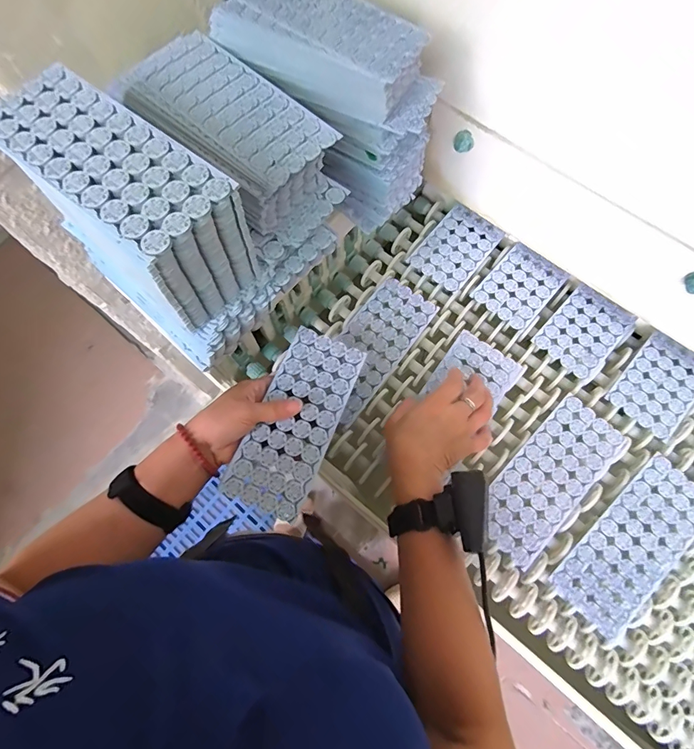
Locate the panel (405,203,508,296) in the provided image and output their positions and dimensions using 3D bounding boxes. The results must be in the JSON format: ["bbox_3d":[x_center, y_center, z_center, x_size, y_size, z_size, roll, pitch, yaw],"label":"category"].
[{"bbox_3d":[0.156,-0.179,0.602,0.084,0.007,0.125,39,76,13],"label":"panel"}]

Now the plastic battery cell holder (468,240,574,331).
[{"bbox_3d":[0.236,-0.122,0.580,0.083,0.005,0.117,42,77,14],"label":"plastic battery cell holder"}]

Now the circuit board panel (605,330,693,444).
[{"bbox_3d":[0.394,0.011,0.533,0.083,0.005,0.126,40,76,13],"label":"circuit board panel"}]

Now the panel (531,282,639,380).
[{"bbox_3d":[0.311,-0.060,0.555,0.083,0.004,0.120,42,77,14],"label":"panel"}]

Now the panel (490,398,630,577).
[{"bbox_3d":[0.236,0.119,0.497,0.084,0.004,0.200,43,77,14],"label":"panel"}]

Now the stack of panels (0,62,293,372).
[{"bbox_3d":[-0.172,-0.130,0.365,0.207,0.133,0.094,33,75,11],"label":"stack of panels"}]

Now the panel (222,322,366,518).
[{"bbox_3d":[-0.052,0.047,0.454,0.083,0.013,0.195,21,69,8],"label":"panel"}]

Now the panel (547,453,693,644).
[{"bbox_3d":[0.323,0.188,0.479,0.201,0.013,0.085,-41,75,-12],"label":"panel"}]

